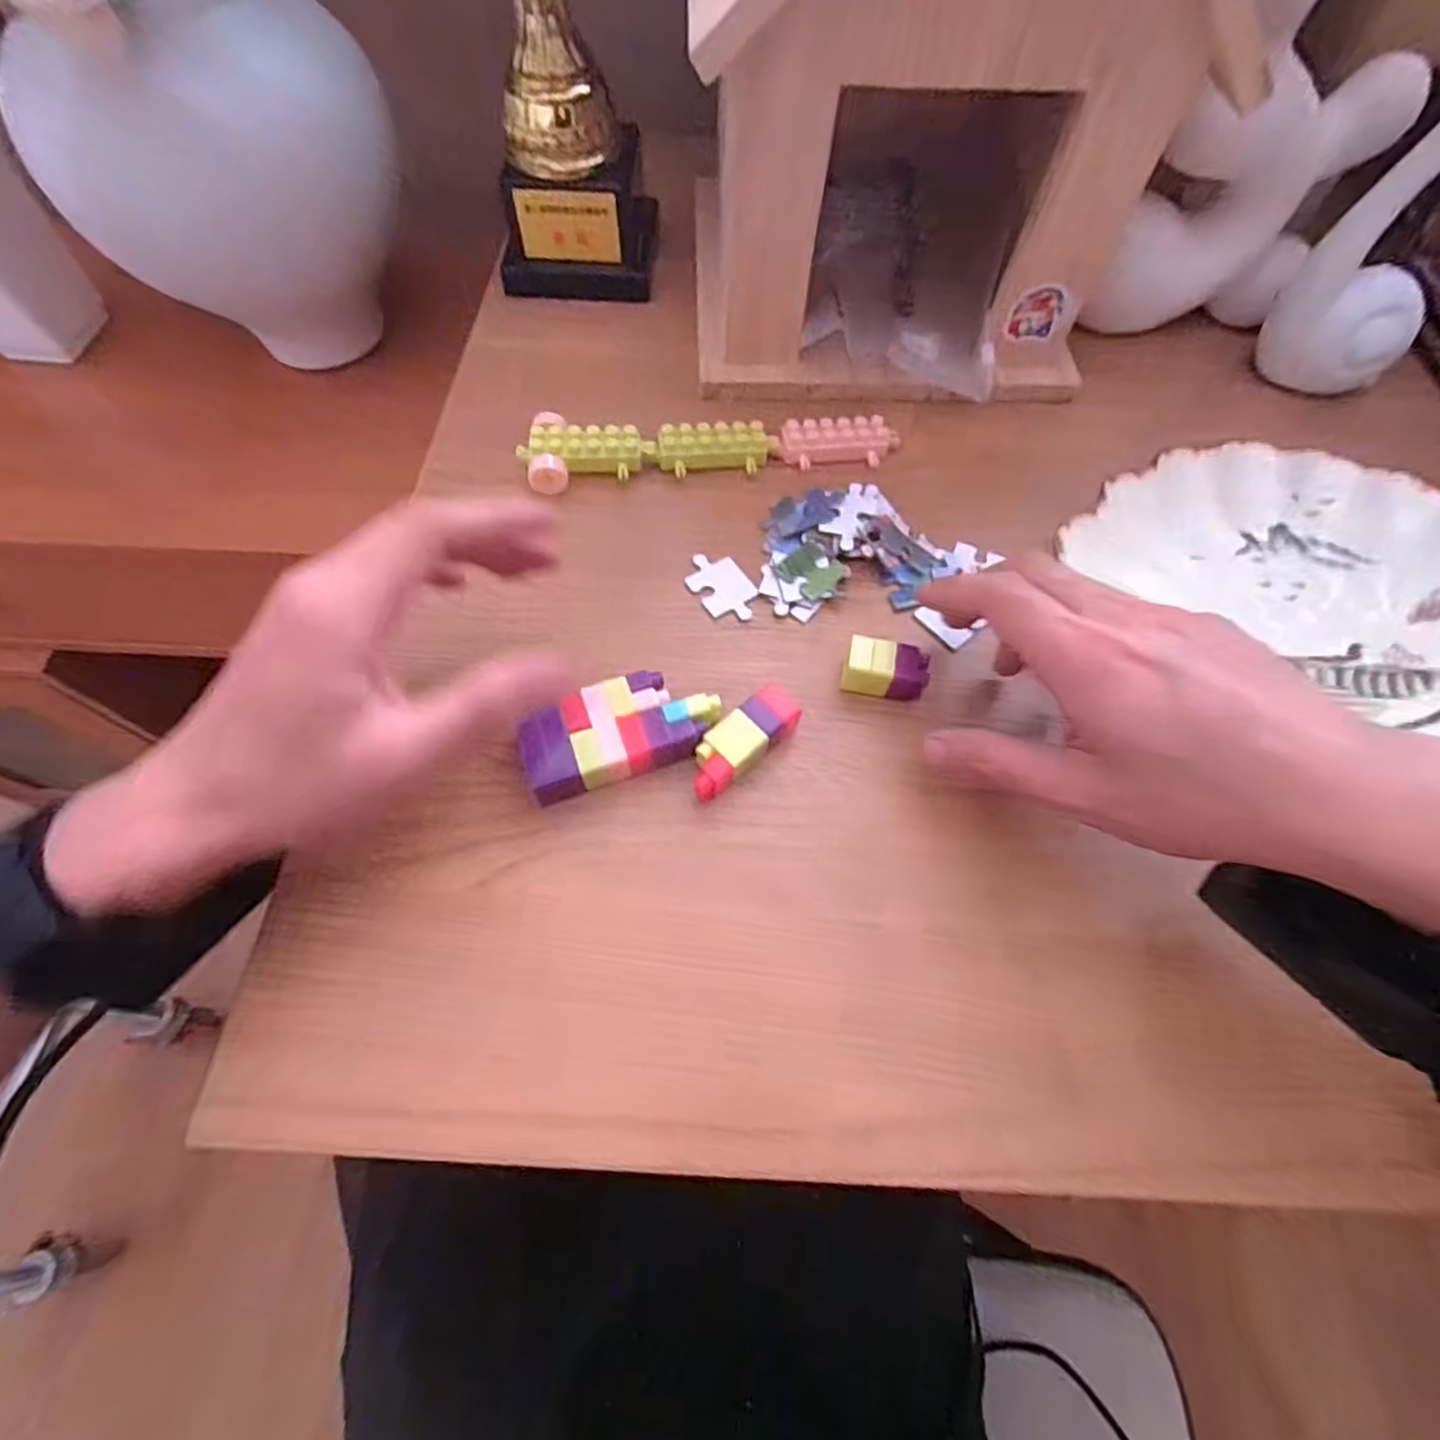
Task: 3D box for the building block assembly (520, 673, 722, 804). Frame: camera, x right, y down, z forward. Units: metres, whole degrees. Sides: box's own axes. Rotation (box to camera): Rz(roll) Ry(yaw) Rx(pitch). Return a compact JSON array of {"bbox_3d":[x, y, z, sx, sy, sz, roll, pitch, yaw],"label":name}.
[{"bbox_3d":[-0.042,0.003,0.277,0.081,0.019,0.040,-22,66,-12],"label":"building block assembly"}]

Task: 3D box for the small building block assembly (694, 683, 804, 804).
[{"bbox_3d":[0.010,0.009,0.283,0.061,0.022,0.021,-39,71,-19],"label":"small building block assembly"}]

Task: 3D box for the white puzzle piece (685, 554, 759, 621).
[{"bbox_3d":[0.001,-0.067,0.329,0.027,0.004,0.043,-31,68,-16],"label":"white puzzle piece"}]

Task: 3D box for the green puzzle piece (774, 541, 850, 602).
[{"bbox_3d":[0.047,-0.074,0.330,0.028,0.005,0.030,-40,71,-19],"label":"green puzzle piece"}]

